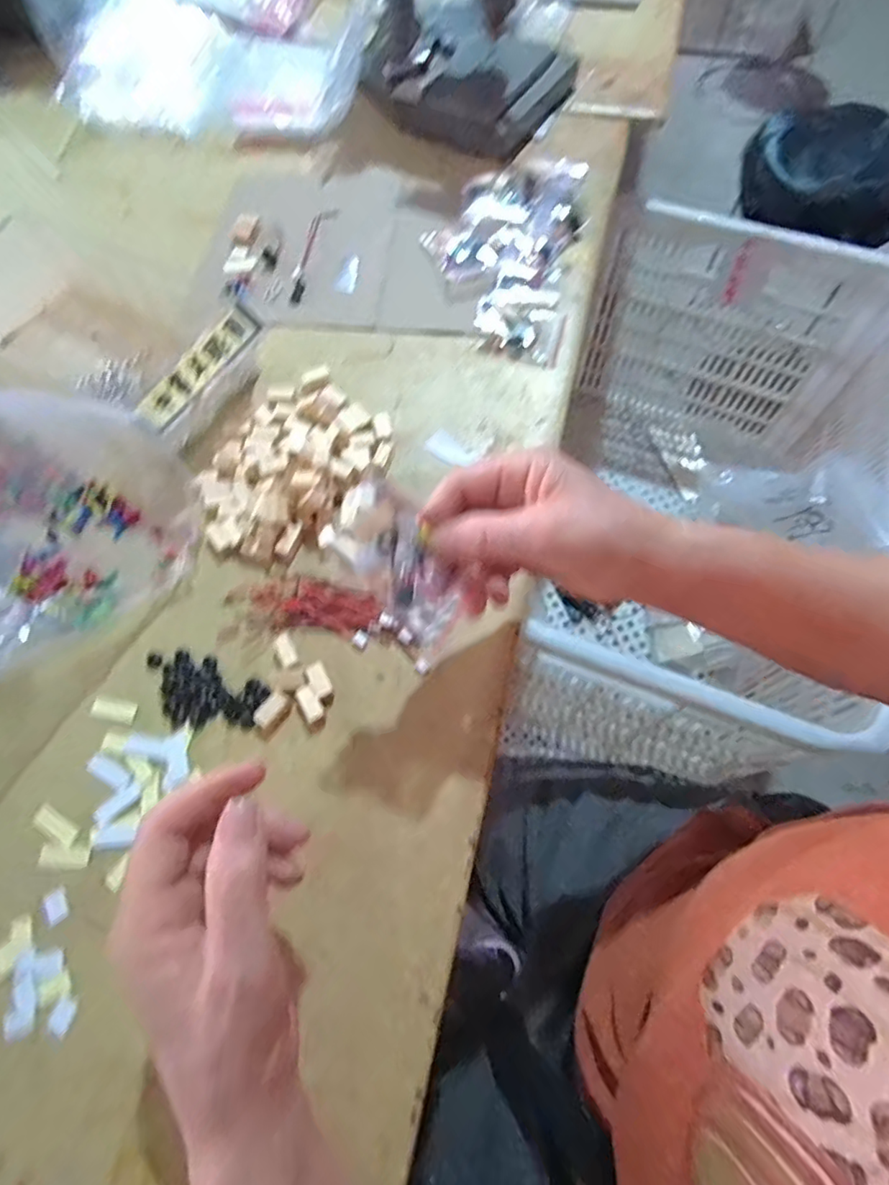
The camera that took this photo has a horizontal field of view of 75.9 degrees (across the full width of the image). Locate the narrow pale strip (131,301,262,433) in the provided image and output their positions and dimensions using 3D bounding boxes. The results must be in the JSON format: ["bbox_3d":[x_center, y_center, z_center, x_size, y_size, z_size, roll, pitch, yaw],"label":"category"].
[{"bbox_3d":[-0.170,-0.158,0.396,0.023,0.006,0.112,36,70,-14],"label":"narrow pale strip"}]

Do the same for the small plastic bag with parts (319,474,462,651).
[{"bbox_3d":[-0.023,-0.014,0.284,0.044,0.015,0.084,-35,105,-12],"label":"small plastic bag with parts"}]

